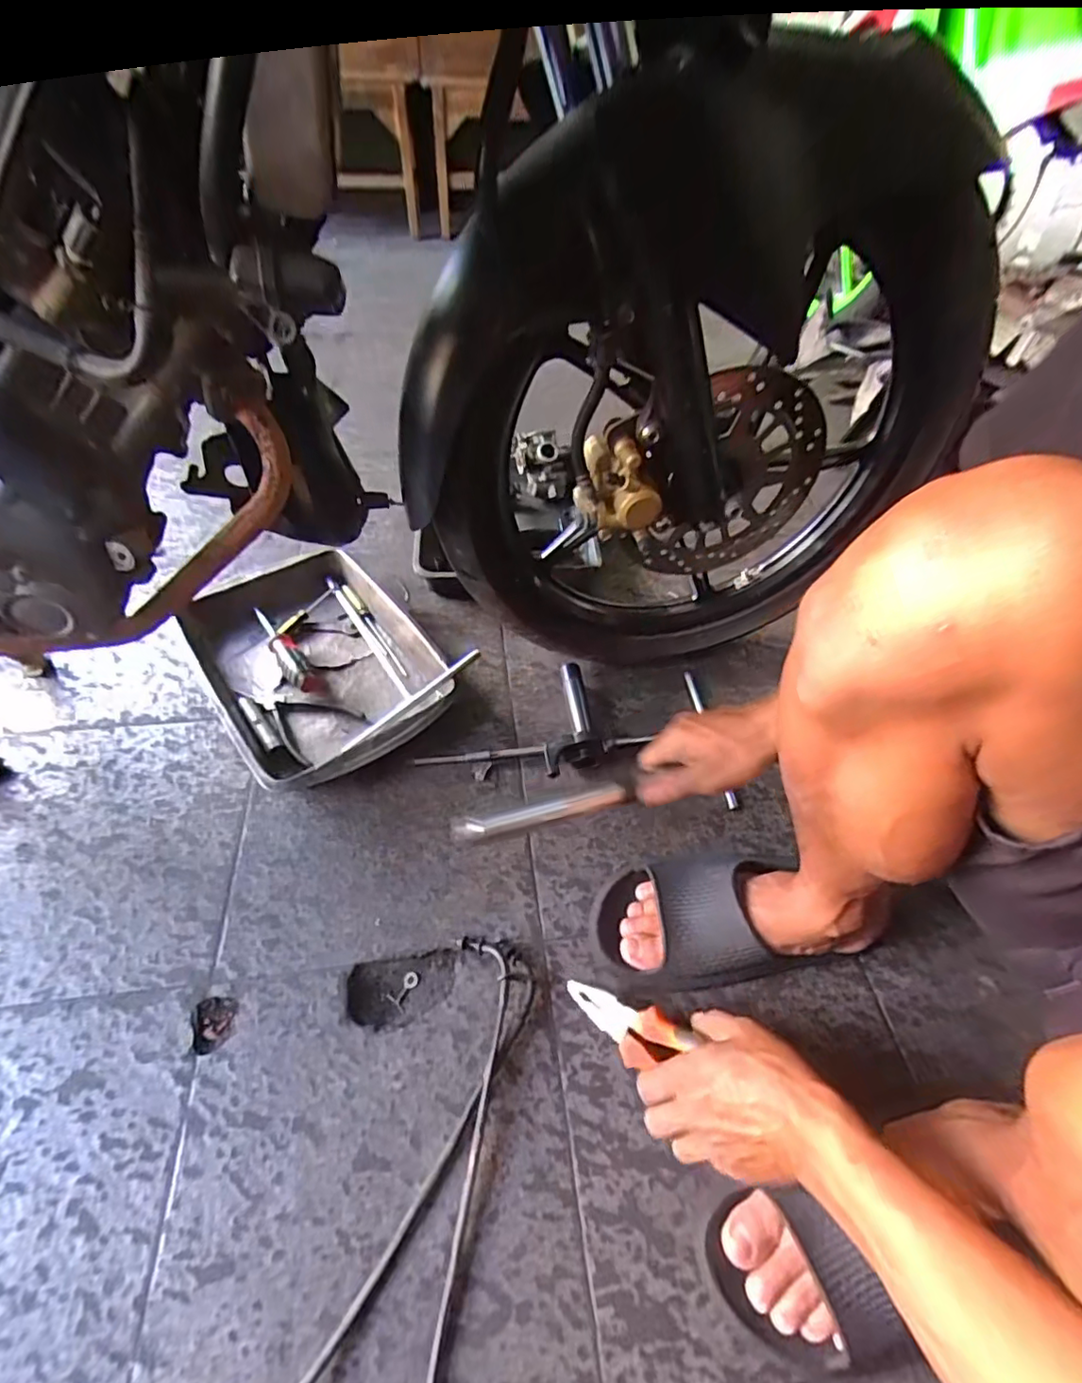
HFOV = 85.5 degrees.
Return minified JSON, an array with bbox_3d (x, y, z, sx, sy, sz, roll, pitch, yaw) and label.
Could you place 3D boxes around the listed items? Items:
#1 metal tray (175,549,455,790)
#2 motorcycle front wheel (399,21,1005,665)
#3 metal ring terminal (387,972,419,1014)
[{"bbox_3d":[-0.282,-0.034,0.738,0.242,0.048,0.346,-29,58,-24],"label":"metal tray"},{"bbox_3d":[0.144,-0.233,0.569,0.506,0.499,0.129,-15,53,-15],"label":"motorcycle front wheel"},{"bbox_3d":[-0.124,0.276,0.540,0.020,0.004,0.031,33,56,22],"label":"metal ring terminal"}]

